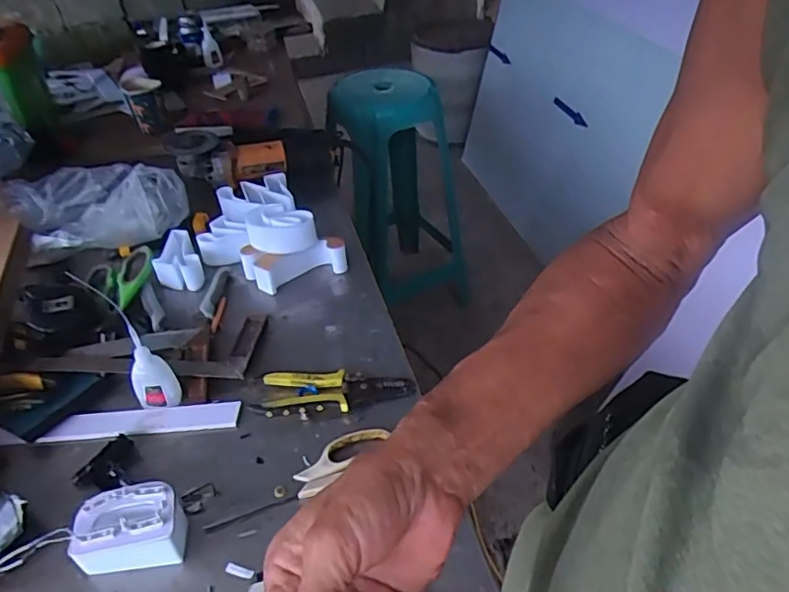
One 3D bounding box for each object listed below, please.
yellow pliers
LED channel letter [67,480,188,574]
[{"bbox_3d":[-0.064,0.103,0.631,0.166,0.022,0.059,-4,40,-1],"label":"yellow pliers"},{"bbox_3d":[-0.229,0.202,0.507,0.086,0.052,0.050,-8,40,-6],"label":"LED channel letter"}]

